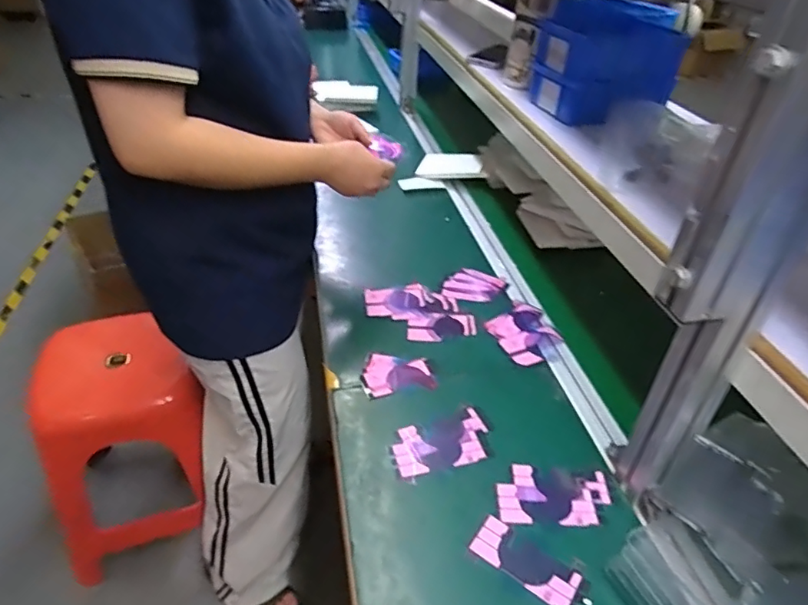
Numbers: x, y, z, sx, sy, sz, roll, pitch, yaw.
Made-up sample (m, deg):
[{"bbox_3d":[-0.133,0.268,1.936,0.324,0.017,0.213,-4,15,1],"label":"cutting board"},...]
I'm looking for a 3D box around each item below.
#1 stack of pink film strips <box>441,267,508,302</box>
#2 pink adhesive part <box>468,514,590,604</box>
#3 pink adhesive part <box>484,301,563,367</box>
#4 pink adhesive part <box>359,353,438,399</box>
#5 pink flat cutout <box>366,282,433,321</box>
[{"bbox_3d":[0.115,-0.027,0.864,0.095,0.008,0.077,13,39,12],"label":"stack of pink film strips"},{"bbox_3d":[0.120,0.251,0.514,0.109,0.004,0.044,25,42,25],"label":"pink adhesive part"},{"bbox_3d":[0.177,0.043,0.779,0.096,0.010,0.118,-14,41,-21],"label":"pink adhesive part"},{"bbox_3d":[-0.008,0.093,0.702,0.094,0.004,0.073,-4,38,-10],"label":"pink adhesive part"},{"bbox_3d":[-0.008,-0.001,0.819,0.100,0.008,0.075,-1,38,-6],"label":"pink flat cutout"}]

